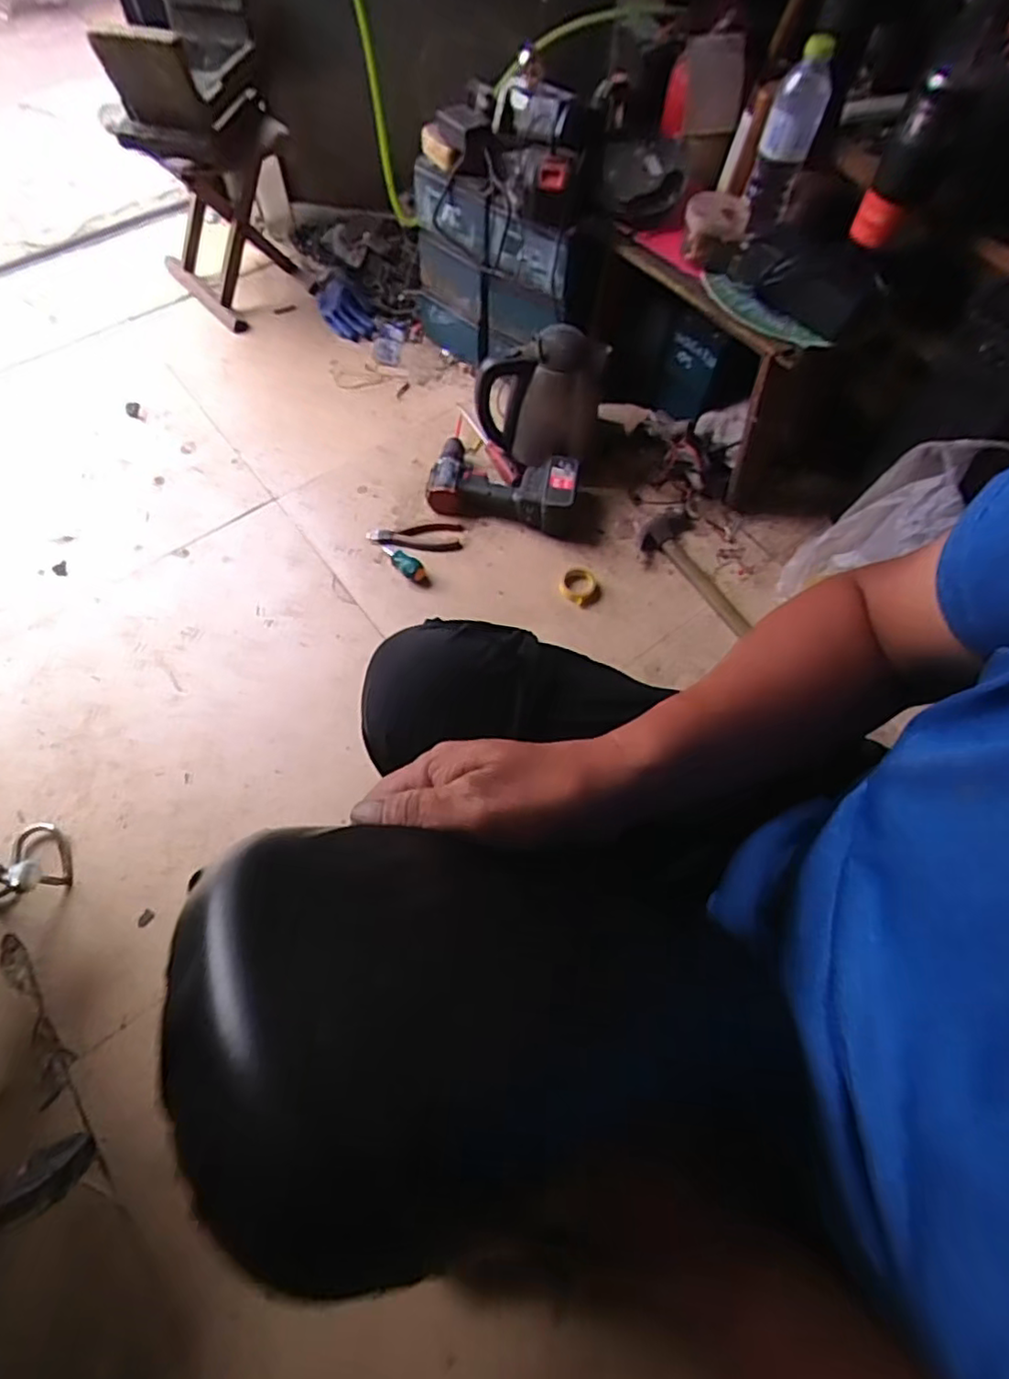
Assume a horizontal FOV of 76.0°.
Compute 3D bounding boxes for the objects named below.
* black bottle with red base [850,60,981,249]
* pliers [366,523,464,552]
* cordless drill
[{"bbox_3d":[0.534,-0.691,0.835,0.069,0.198,0.062,37,35,19],"label":"black bottle with red base"},{"bbox_3d":[-0.146,-0.249,1.054,0.152,0.009,0.061,-2,64,-3],"label":"pliers"},{"bbox_3d":[-0.002,-0.340,1.082,0.242,0.071,0.135,12,65,5],"label":"cordless drill"}]

